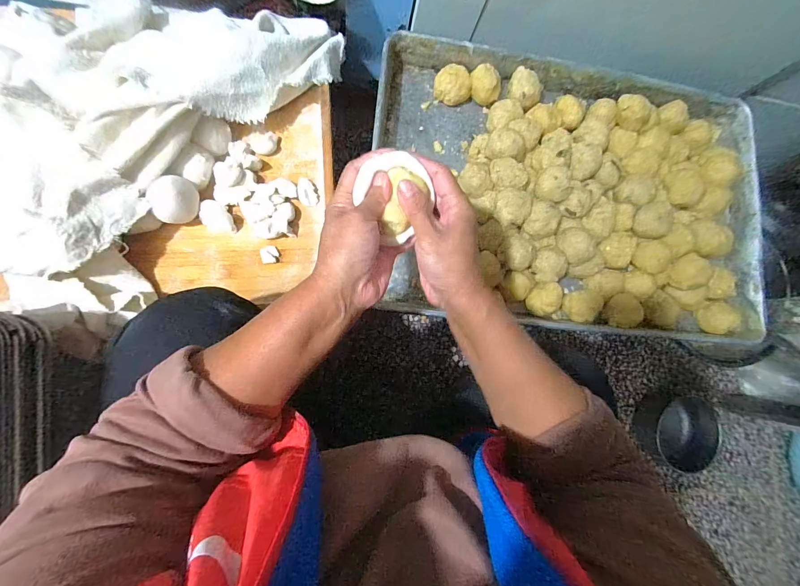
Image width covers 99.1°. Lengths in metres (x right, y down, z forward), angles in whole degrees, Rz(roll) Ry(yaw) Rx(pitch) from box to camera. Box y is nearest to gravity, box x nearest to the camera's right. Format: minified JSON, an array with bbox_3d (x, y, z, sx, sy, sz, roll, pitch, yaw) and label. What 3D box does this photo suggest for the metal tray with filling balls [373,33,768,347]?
[{"bbox_3d":[0.255,-0.146,0.502,0.577,0.073,0.389,6,84,-8],"label":"metal tray with filling balls"}]

